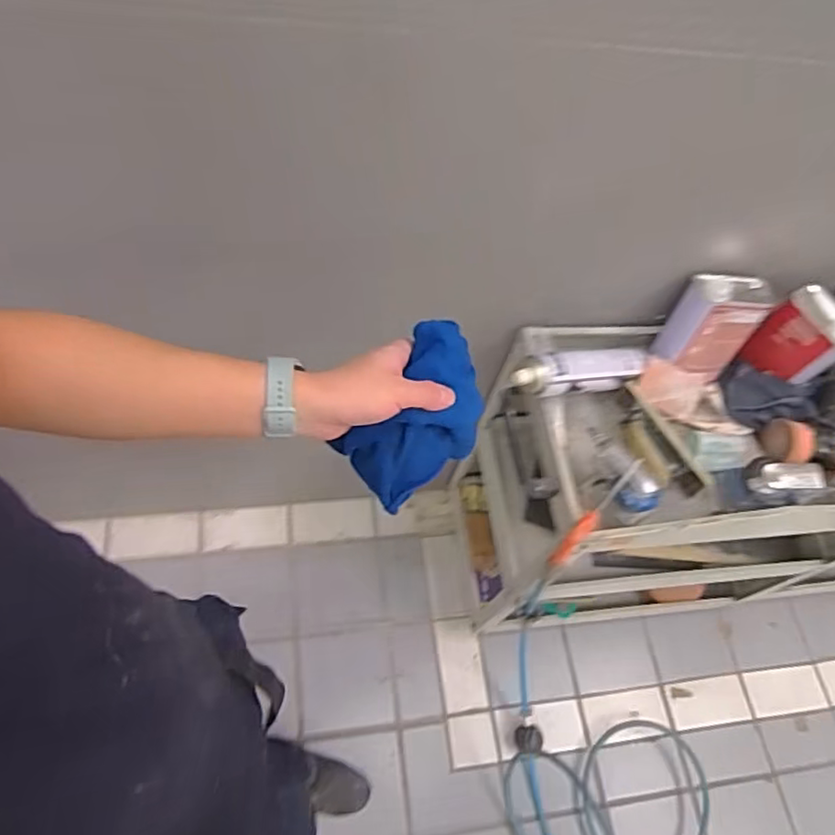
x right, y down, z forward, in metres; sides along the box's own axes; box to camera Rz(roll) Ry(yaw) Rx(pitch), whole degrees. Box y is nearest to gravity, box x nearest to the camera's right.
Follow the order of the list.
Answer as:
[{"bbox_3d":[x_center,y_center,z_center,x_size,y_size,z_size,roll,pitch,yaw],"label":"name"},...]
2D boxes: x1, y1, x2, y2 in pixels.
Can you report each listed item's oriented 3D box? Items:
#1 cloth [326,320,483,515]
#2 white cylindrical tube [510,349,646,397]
[{"bbox_3d":[0.004,0.000,0.589,0.080,0.133,0.138,40,63,20],"label":"cloth"},{"bbox_3d":[0.253,-0.071,0.963,0.255,0.054,0.050,-8,56,-29],"label":"white cylindrical tube"}]

